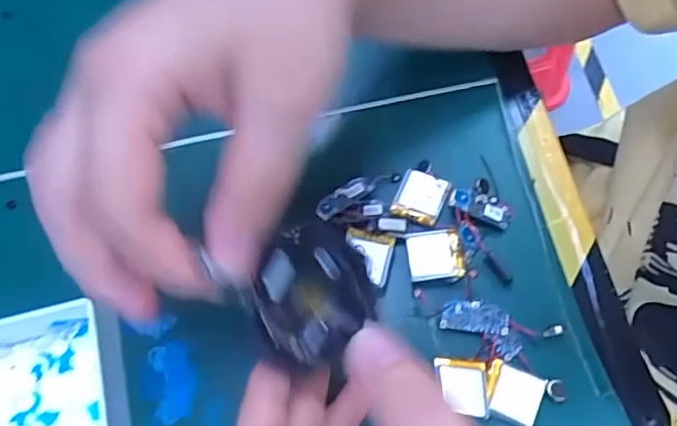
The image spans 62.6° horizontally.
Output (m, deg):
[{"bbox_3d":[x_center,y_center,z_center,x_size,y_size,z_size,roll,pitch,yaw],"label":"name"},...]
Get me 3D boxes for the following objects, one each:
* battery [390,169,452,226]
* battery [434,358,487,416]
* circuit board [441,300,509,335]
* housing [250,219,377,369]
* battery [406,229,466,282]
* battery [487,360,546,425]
[{"bbox_3d":[0.039,-0.008,0.259,0.022,0.004,0.024,21,72,12],"label":"battery"},{"bbox_3d":[0.049,0.069,0.221,0.021,0.004,0.021,5,64,-6],"label":"battery"},{"bbox_3d":[0.058,0.044,0.236,0.028,0.004,0.013,5,91,8],"label":"circuit board"},{"bbox_3d":[-0.011,0.028,0.204,0.042,0.009,0.051,-16,68,-4],"label":"housing"},{"bbox_3d":[0.043,0.018,0.245,0.022,0.007,0.023,-5,68,3],"label":"battery"},{"bbox_3d":[0.071,0.073,0.225,0.022,0.004,0.020,22,72,13],"label":"battery"}]

